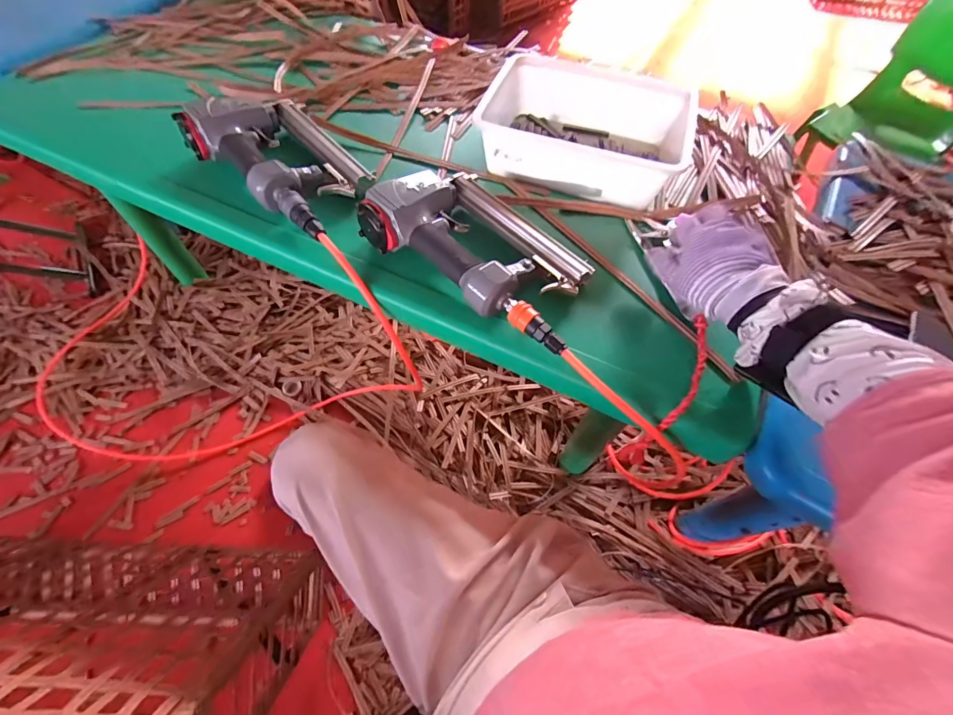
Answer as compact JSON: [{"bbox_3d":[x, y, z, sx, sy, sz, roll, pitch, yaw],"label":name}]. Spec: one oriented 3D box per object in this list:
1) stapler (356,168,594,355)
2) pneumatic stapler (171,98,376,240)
[{"bbox_3d":[0.014,-0.129,0.453,0.258,0.066,0.153,34,65,17],"label":"stapler"},{"bbox_3d":[-0.241,-0.264,0.524,0.272,0.064,0.154,36,66,18],"label":"pneumatic stapler"}]

